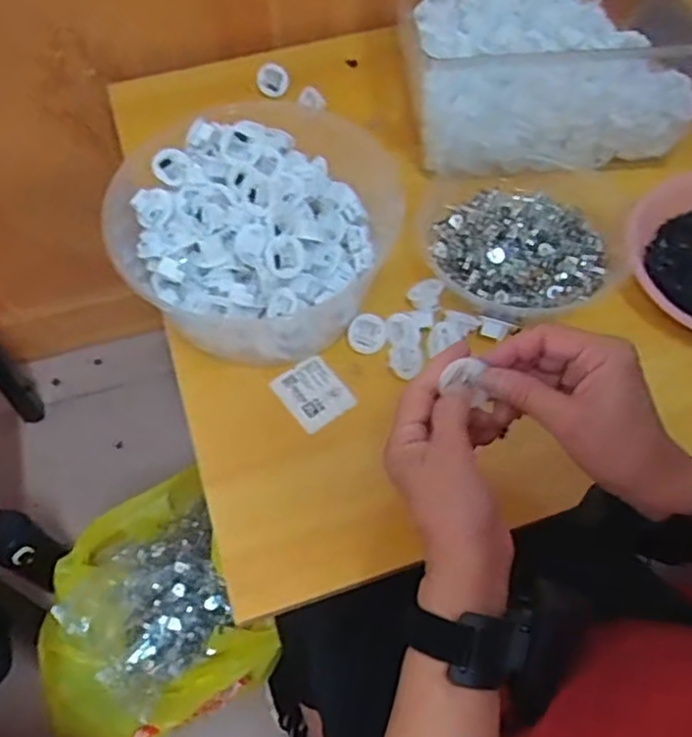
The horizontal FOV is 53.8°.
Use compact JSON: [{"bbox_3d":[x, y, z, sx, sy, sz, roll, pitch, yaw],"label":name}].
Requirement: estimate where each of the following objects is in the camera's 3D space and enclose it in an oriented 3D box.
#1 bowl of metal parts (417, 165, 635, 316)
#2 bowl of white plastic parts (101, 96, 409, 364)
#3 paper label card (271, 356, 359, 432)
[{"bbox_3d":[0.171,-0.116,0.639,0.197,0.048,0.186,0,60,0],"label":"bowl of metal parts"},{"bbox_3d":[-0.075,-0.130,0.585,0.224,0.088,0.220,0,60,0],"label":"bowl of white plastic parts"},{"bbox_3d":[-0.025,0.020,0.551,0.049,0.007,0.058,-29,64,-20],"label":"paper label card"}]

